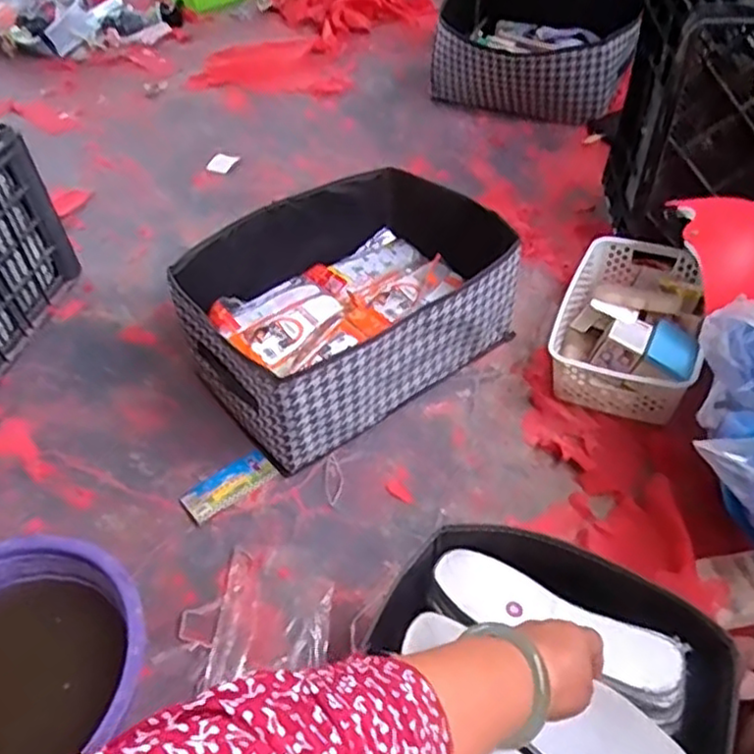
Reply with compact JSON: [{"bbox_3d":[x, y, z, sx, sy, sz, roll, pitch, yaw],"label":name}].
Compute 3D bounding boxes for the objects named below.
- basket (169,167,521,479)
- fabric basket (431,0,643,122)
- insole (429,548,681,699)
[{"bbox_3d":[-0.033,-0.108,1.016,0.456,0.179,0.327,-32,53,-23],"label":"basket"},{"bbox_3d":[0.360,-0.749,1.563,0.438,0.165,0.376,7,48,12],"label":"fabric basket"},{"bbox_3d":[0.156,0.214,0.616,0.215,0.023,0.055,20,52,27],"label":"insole"}]

